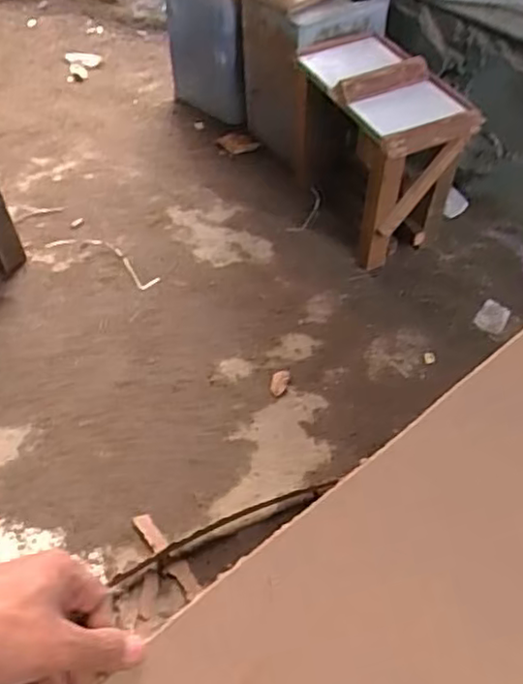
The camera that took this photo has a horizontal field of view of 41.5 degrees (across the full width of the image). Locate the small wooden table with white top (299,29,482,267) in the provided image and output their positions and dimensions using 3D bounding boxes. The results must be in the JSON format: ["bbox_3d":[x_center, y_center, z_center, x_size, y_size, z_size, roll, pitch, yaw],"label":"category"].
[{"bbox_3d":[0.235,-0.409,1.447,0.218,0.330,0.400,-20,52,-17],"label":"small wooden table with white top"}]

